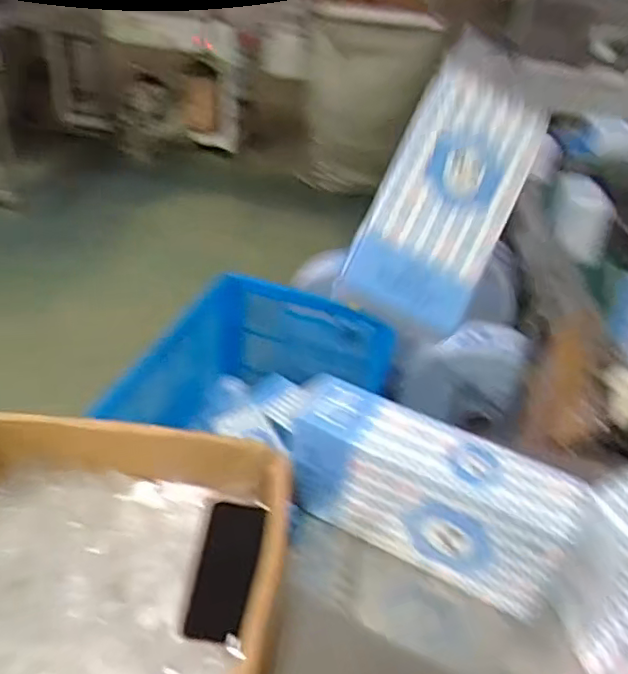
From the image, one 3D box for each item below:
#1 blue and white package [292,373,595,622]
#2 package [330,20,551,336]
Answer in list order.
[{"bbox_3d":[0.128,0.181,0.723,0.323,0.148,0.094,21,39,19],"label":"blue and white package"},{"bbox_3d":[0.169,-0.190,0.786,0.157,0.356,0.068,24,1,22],"label":"package"}]

